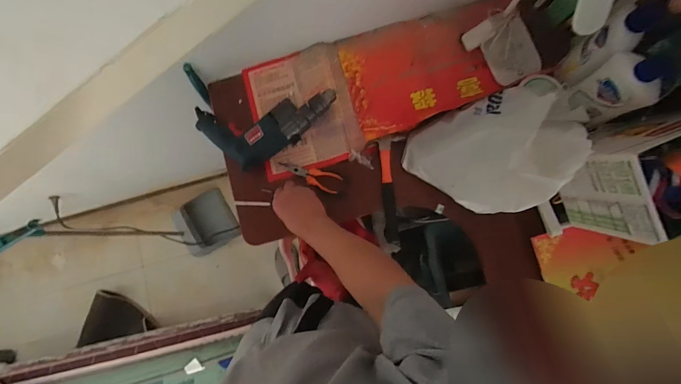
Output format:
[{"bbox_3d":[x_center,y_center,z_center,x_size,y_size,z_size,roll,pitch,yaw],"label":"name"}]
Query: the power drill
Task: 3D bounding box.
[{"bbox_3d":[-0.162,-0.129,0.740,0.316,0.080,0.155,-7,83,3],"label":"power drill"}]

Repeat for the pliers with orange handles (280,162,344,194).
[{"bbox_3d":[-0.069,-0.032,0.742,0.139,0.013,0.044,14,72,11],"label":"pliers with orange handles"}]

